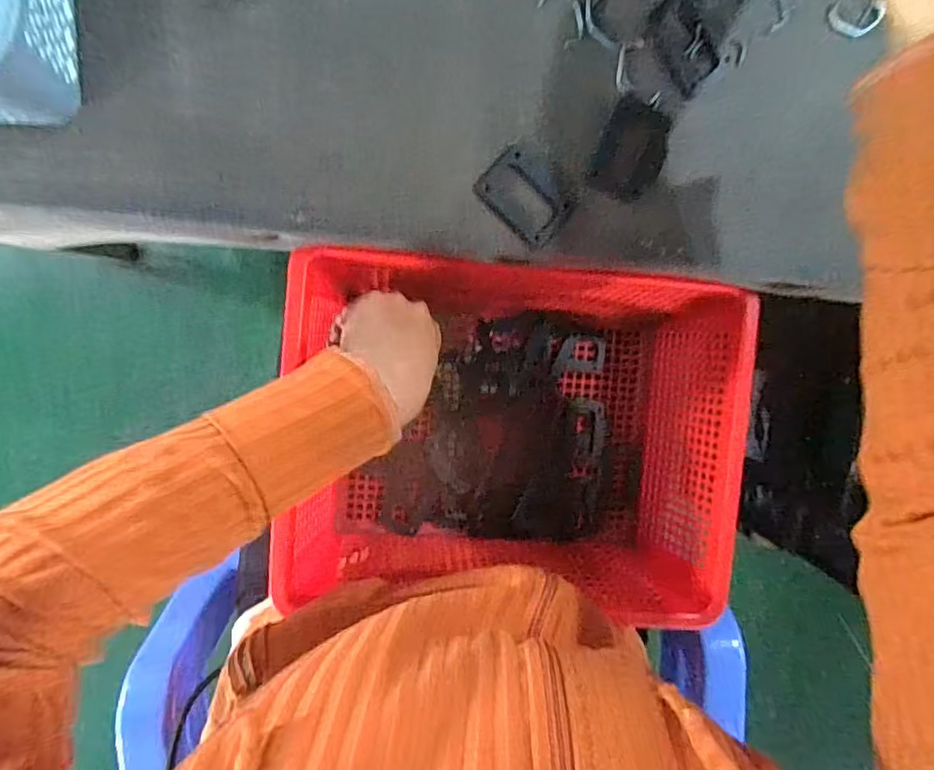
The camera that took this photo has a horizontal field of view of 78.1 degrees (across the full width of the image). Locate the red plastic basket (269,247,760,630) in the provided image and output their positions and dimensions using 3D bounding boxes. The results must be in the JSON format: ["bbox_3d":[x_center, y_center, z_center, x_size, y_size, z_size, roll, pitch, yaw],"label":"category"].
[{"bbox_3d":[0.032,0.041,0.419,0.292,0.108,0.195,5,96,-6],"label":"red plastic basket"}]

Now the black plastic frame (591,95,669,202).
[{"bbox_3d":[0.095,-0.134,0.329,0.037,0.004,0.052,20,95,-8],"label":"black plastic frame"}]

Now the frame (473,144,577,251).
[{"bbox_3d":[0.035,-0.107,0.324,0.052,0.004,0.041,44,91,-9],"label":"frame"}]

